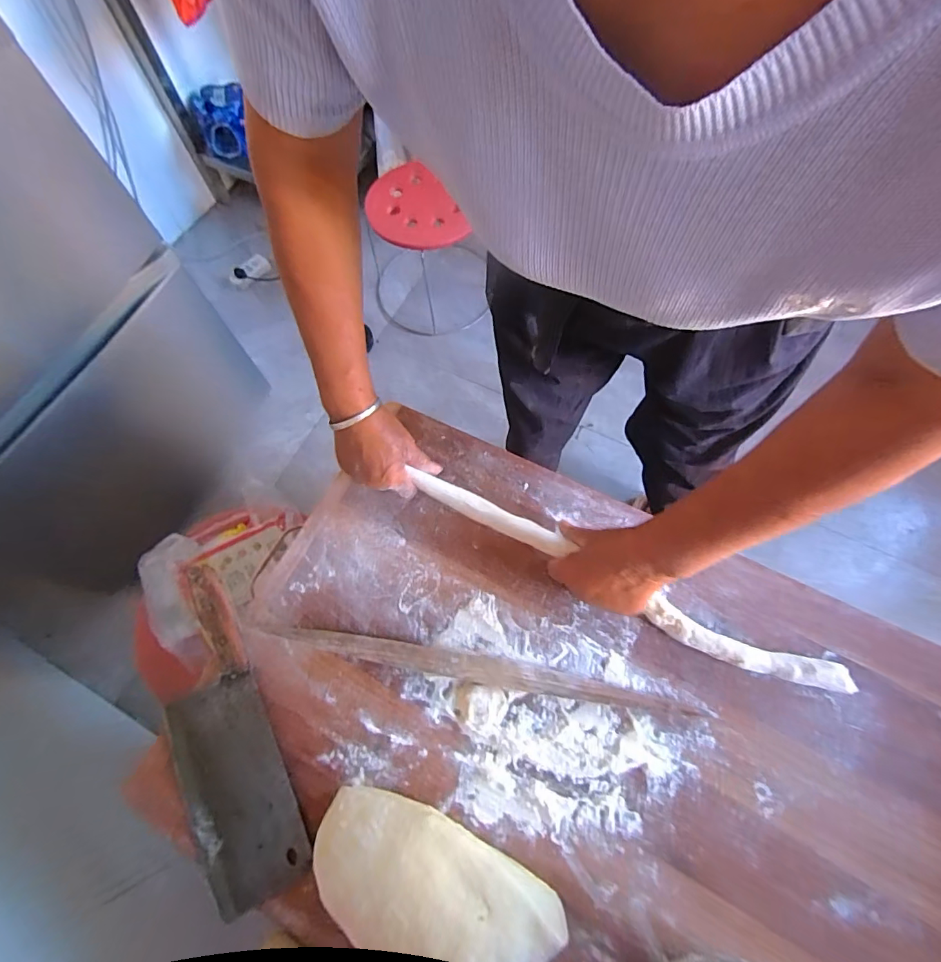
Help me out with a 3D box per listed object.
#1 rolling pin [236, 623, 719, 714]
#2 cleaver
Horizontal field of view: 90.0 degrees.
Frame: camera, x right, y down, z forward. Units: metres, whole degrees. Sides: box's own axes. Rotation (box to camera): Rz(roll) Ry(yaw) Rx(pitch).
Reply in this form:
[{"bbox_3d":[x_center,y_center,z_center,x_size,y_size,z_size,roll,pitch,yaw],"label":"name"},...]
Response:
[{"bbox_3d":[-0.010,0.179,0.459,0.422,0.022,0.024,9,68,5],"label":"rolling pin"},{"bbox_3d":[-0.248,0.233,0.448,0.099,0.021,0.296,-24,69,-9],"label":"cleaver"}]

